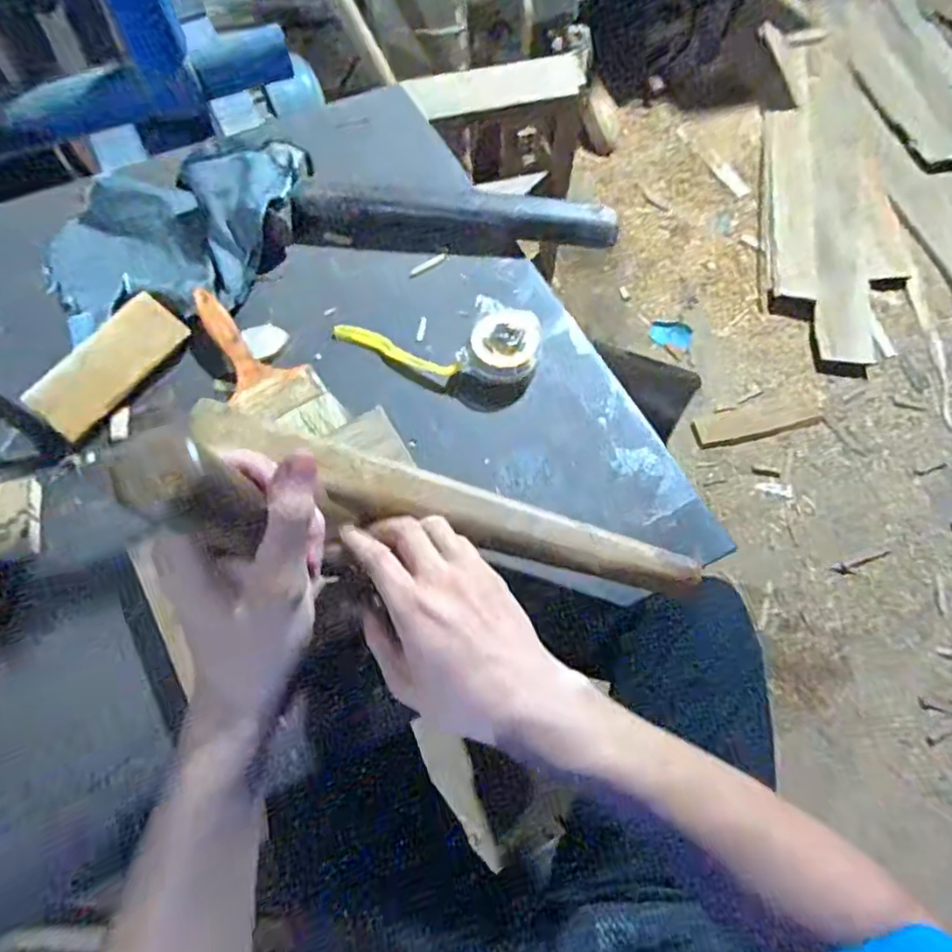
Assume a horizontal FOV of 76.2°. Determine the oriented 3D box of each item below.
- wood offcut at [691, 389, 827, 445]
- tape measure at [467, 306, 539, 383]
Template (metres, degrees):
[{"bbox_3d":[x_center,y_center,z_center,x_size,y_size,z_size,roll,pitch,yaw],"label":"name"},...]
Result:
[{"bbox_3d":[0.648,-0.140,1.391,0.303,0.023,0.085,-14,69,-4],"label":"wood offcut"},{"bbox_3d":[0.025,-0.111,0.520,0.055,0.032,0.066,14,65,7],"label":"tape measure"}]

